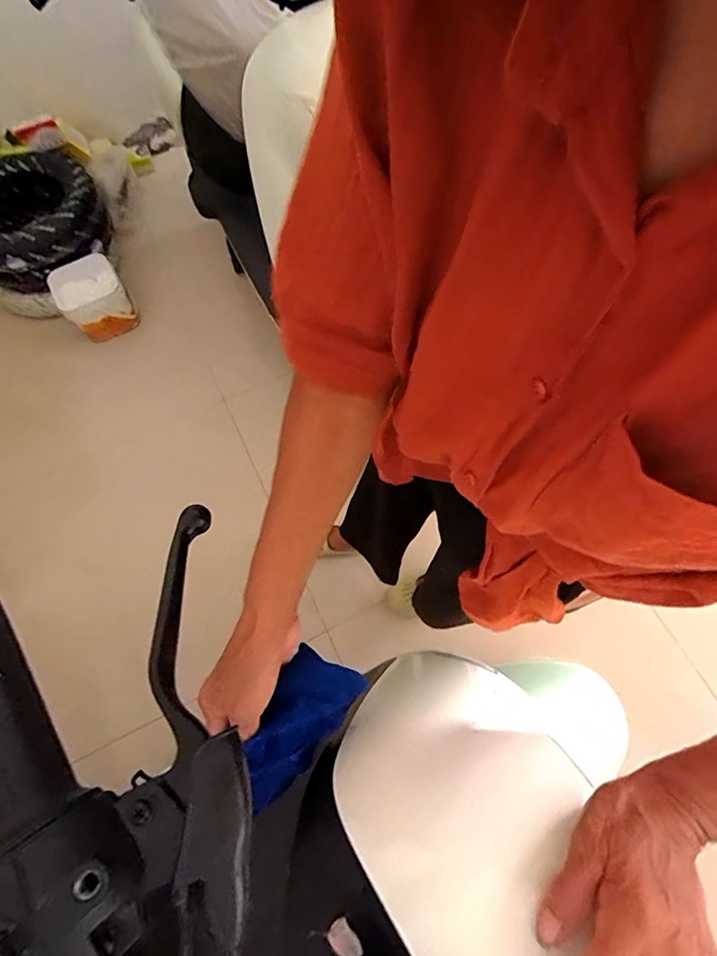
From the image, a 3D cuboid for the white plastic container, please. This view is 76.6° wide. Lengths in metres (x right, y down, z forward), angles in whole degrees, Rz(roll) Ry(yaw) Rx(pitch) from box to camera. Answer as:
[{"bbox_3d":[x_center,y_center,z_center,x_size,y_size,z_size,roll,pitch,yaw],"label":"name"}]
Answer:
[{"bbox_3d":[-0.905,-0.611,1.568,0.219,0.193,0.238,-36,72,-11],"label":"white plastic container"}]

